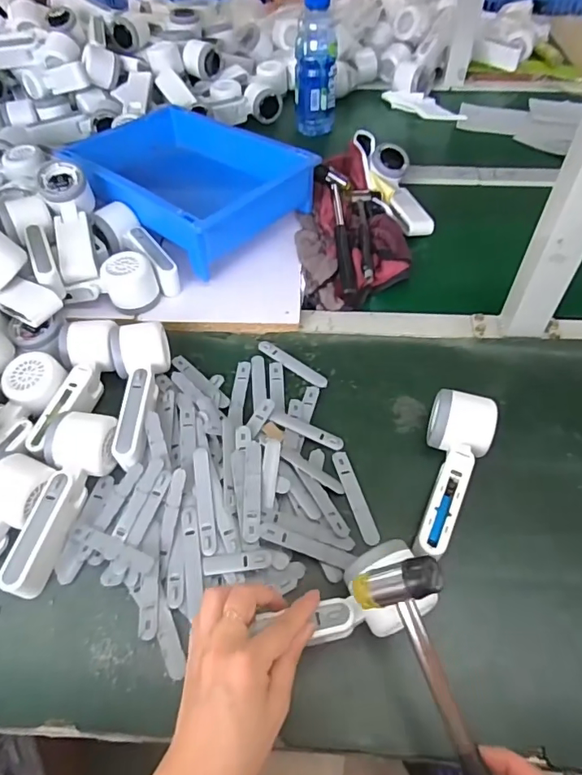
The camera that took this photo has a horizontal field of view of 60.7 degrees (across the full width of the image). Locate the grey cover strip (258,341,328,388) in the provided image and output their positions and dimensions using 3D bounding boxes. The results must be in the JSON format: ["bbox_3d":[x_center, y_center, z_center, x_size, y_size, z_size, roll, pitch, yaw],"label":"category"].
[{"bbox_3d":[0.001,-0.028,0.564,0.096,0.004,0.016,34,62,22],"label":"grey cover strip"}]

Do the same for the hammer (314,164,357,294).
[{"bbox_3d":[0.059,-0.221,0.676,0.058,0.028,0.240,1,55,2],"label":"hammer"}]

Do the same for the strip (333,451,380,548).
[{"bbox_3d":[0.060,0.101,0.467,0.014,0.004,0.095,-14,56,-8],"label":"strip"}]

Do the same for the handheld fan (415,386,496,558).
[{"bbox_3d":[0.137,0.079,0.451,0.057,0.053,0.159,22,56,16],"label":"handheld fan"}]

